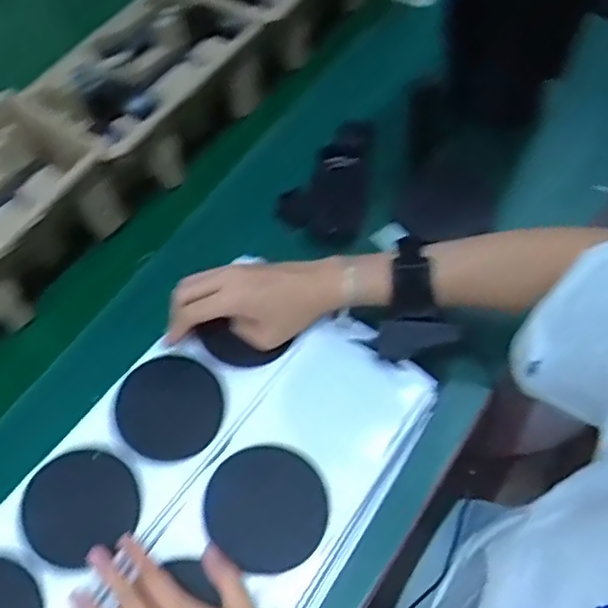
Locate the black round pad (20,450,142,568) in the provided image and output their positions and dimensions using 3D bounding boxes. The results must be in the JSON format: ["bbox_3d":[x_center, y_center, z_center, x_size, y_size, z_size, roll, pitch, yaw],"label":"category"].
[{"bbox_3d":[-0.176,0.156,0.491,0.083,0.004,0.085,-1,60,2],"label":"black round pad"}]

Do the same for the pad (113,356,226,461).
[{"bbox_3d":[-0.111,0.085,0.522,0.087,0.004,0.083,1,63,-2],"label":"pad"}]

